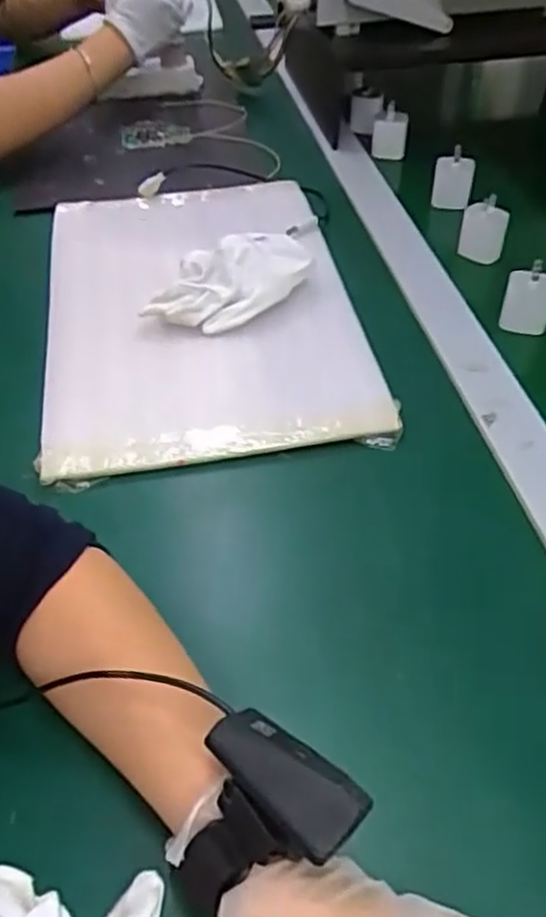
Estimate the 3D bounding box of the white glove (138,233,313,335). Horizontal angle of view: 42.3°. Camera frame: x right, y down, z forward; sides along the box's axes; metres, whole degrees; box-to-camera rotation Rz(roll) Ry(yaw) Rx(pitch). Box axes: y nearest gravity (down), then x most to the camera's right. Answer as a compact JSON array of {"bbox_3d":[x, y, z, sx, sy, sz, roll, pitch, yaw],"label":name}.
[{"bbox_3d":[-0.040,-0.156,0.645,0.158,0.056,0.081,-18,50,-14],"label":"white glove"}]

